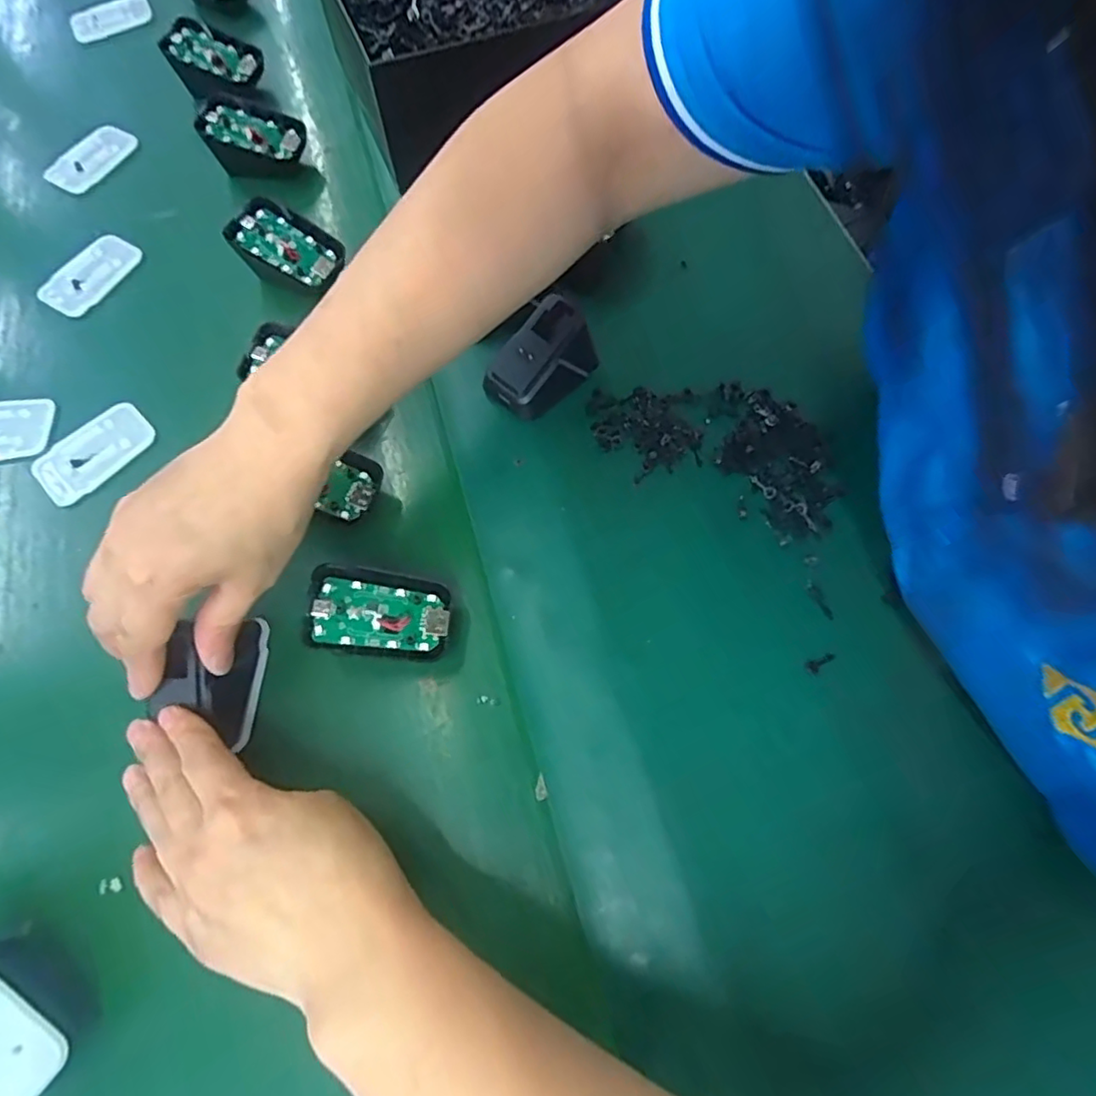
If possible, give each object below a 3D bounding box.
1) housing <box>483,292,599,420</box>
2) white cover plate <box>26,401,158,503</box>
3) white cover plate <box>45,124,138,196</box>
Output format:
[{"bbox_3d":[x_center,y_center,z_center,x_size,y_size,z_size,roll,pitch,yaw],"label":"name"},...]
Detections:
[{"bbox_3d":[-0.004,-0.111,0.358,0.067,0.041,0.033,-41,72,-13],"label":"housing"},{"bbox_3d":[-0.282,-0.061,0.378,0.040,0.007,0.069,40,75,16],"label":"white cover plate"},{"bbox_3d":[-0.361,-0.310,0.485,0.038,0.004,0.070,35,75,3],"label":"white cover plate"}]

